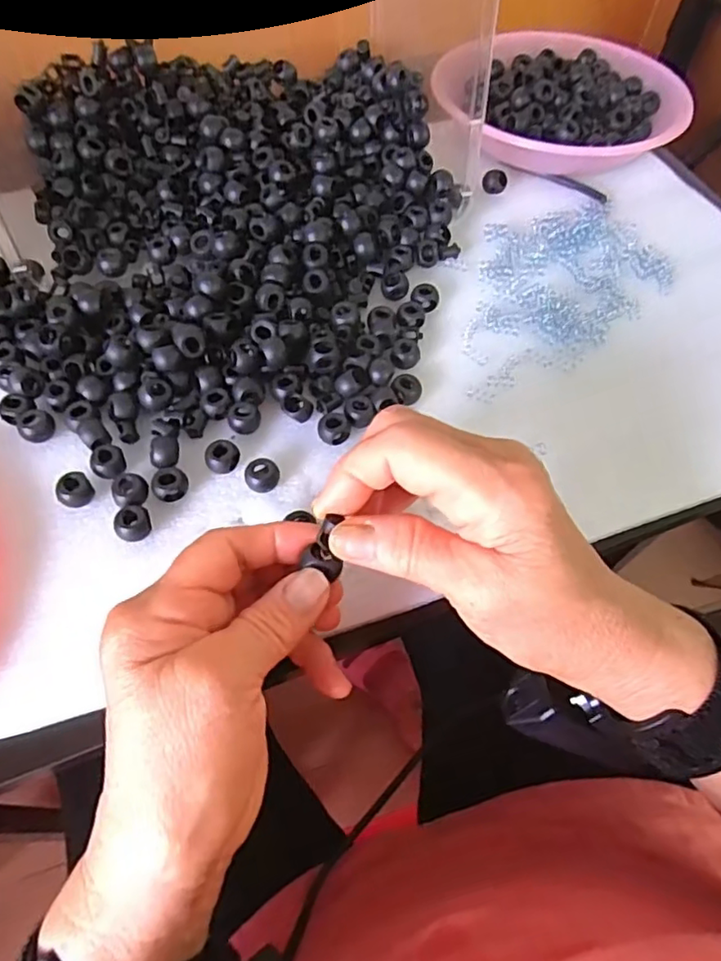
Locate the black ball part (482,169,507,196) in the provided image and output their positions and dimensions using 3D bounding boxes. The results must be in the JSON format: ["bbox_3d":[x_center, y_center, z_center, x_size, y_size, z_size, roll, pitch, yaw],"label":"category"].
[{"bbox_3d":[0.098,-0.218,0.434,0.017,0.012,0.016,14,60,5],"label":"black ball part"}]

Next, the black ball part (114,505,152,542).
[{"bbox_3d":[-0.111,0.021,0.291,0.017,0.012,0.016,1,60,-2],"label":"black ball part"}]

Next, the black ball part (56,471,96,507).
[{"bbox_3d":[-0.143,0.005,0.298,0.016,0.013,0.012,-36,68,-21],"label":"black ball part"}]

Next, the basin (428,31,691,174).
[{"bbox_3d":[0.152,-0.298,0.467,0.184,0.037,0.137,9,60,2],"label":"basin"}]

